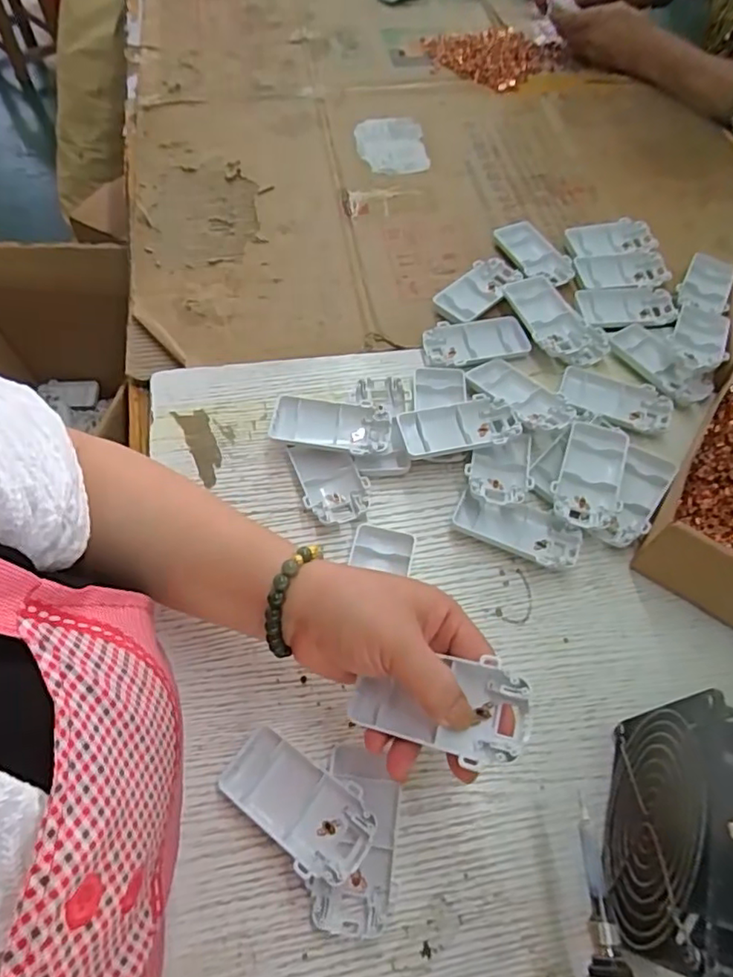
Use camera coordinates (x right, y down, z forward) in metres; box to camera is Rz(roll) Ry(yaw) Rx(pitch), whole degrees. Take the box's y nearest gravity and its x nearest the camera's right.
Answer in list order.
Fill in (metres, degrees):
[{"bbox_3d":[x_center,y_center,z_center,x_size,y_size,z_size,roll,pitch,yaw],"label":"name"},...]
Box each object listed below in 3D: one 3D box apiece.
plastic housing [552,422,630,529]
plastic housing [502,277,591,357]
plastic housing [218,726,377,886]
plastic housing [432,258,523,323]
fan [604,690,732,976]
[{"bbox_3d":[0.174,-0.010,0.464,0.048,0.019,0.093,15,61,8],"label":"plastic housing"},{"bbox_3d":[0.168,-0.159,0.549,0.048,0.019,0.091,-17,62,-10],"label":"plastic housing"},{"bbox_3d":[-0.040,0.183,0.345,0.093,0.015,0.049,32,64,25],"label":"plastic housing"},{"bbox_3d":[0.112,-0.199,0.581,0.045,0.012,0.096,39,67,19],"label":"plastic housing"},{"bbox_3d":[0.164,0.175,0.300,0.045,0.120,0.116,19,62,10],"label":"fan"}]

